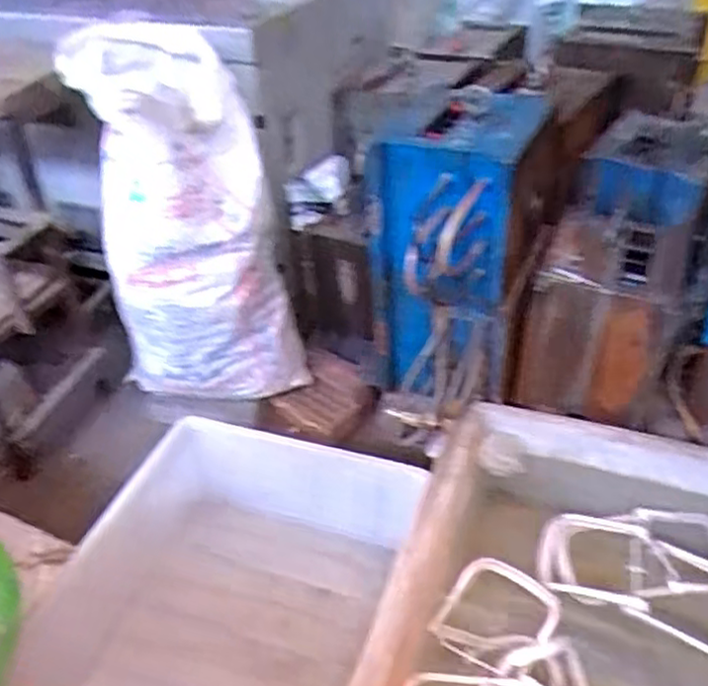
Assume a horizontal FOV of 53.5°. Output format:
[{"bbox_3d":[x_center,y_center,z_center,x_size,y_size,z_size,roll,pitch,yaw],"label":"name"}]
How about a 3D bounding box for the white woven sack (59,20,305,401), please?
[{"bbox_3d":[-0.363,-0.246,1.537,0.382,0.741,0.464,-16,39,-15],"label":"white woven sack"}]

